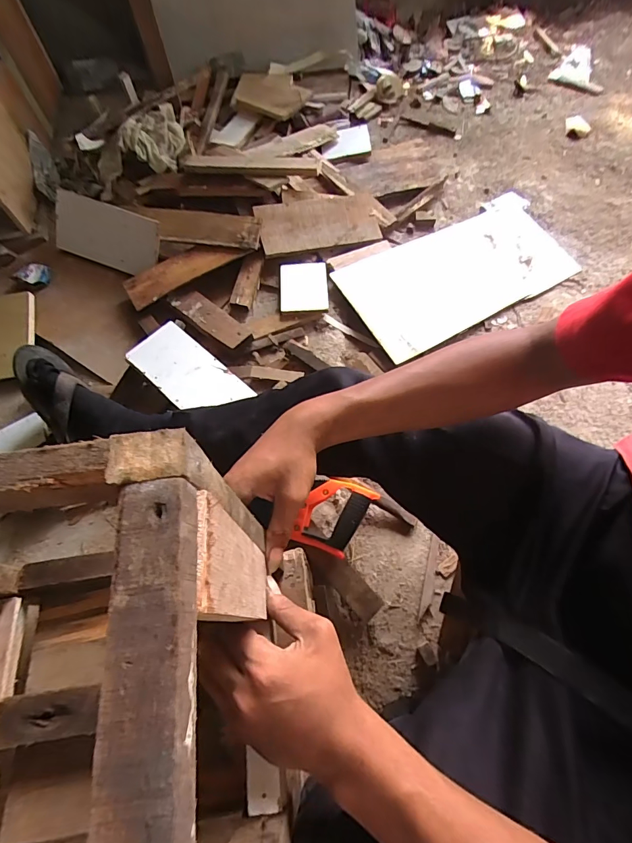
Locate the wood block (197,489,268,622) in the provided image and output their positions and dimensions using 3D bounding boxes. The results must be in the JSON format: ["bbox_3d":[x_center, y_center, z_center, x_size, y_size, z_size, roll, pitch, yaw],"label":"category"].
[{"bbox_3d":[-0.044,0.092,0.248,0.007,0.178,0.050,-7,64,-1],"label":"wood block"}]

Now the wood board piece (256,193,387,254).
[{"bbox_3d":[0.009,-0.476,0.959,0.295,0.027,0.130,-16,83,-19],"label":"wood board piece"}]

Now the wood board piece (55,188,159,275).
[{"bbox_3d":[-0.500,-0.442,0.950,0.285,0.021,0.132,20,108,7],"label":"wood board piece"}]

